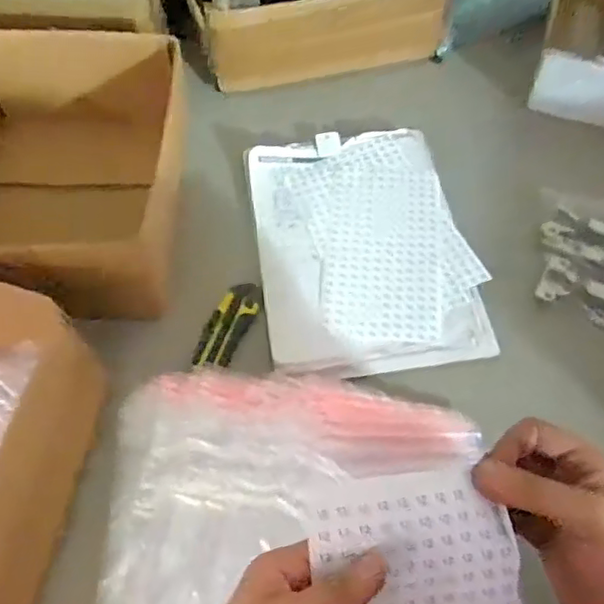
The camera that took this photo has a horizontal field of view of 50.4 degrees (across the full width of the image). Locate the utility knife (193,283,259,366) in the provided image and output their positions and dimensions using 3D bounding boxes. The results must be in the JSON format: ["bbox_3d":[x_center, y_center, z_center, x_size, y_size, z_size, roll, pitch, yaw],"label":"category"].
[{"bbox_3d":[-0.076,0.023,0.664,0.037,0.011,0.103,20,61,13],"label":"utility knife"}]

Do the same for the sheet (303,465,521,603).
[{"bbox_3d":[0.064,0.167,0.376,0.120,0.013,0.118,-1,96,-7],"label":"sheet"}]

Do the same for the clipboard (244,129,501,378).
[{"bbox_3d":[0.065,-0.073,0.731,0.228,0.021,0.323,-8,59,-4],"label":"clipboard"}]

